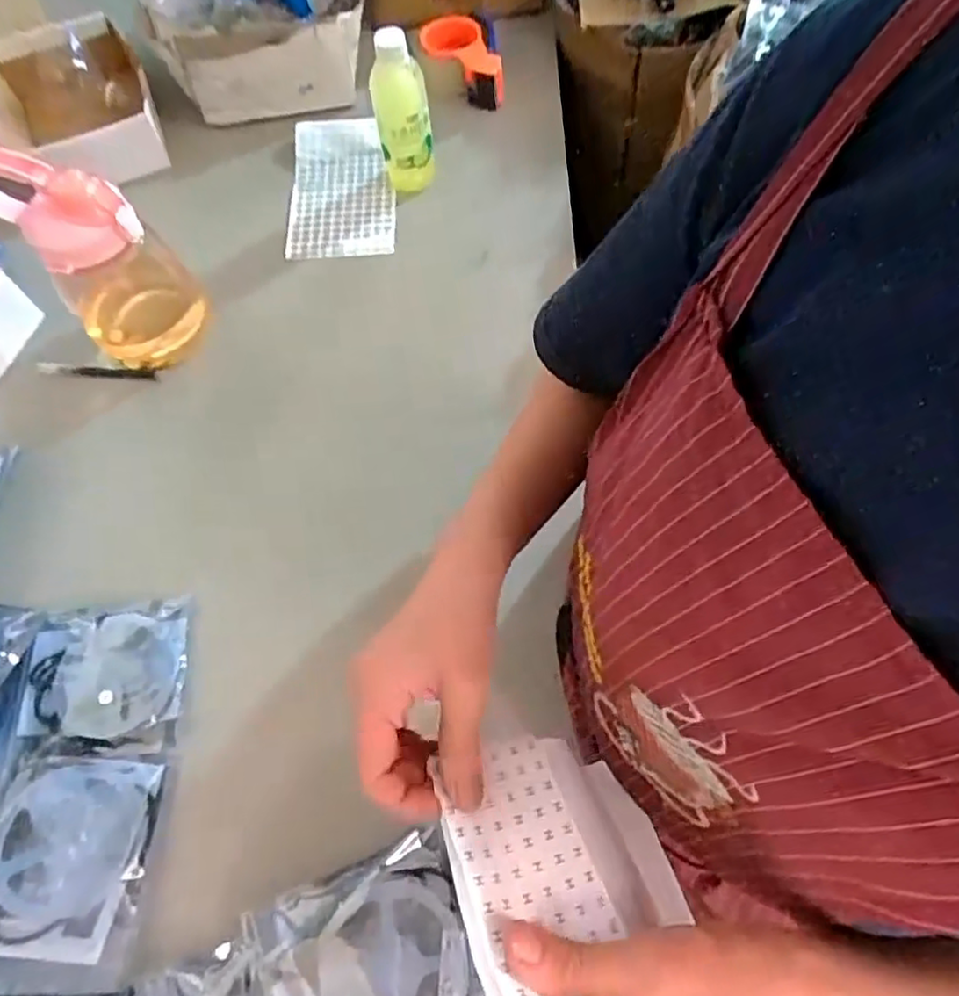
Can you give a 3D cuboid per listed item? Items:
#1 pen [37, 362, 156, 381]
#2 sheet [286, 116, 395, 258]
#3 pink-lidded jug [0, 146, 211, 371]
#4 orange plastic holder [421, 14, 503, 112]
[{"bbox_3d":[-0.404,-0.134,0.663,0.120,0.015,0.014,5,66,4],"label":"pen"},{"bbox_3d":[-0.167,-0.377,0.762,0.126,0.017,0.221,-4,73,7],"label":"sheet"},{"bbox_3d":[-0.356,-0.224,0.606,0.116,0.215,0.110,-36,70,-13],"label":"pink-lidded jug"},{"bbox_3d":[-0.019,-0.563,0.812,0.093,0.066,0.147,-13,66,-4],"label":"orange plastic holder"}]

